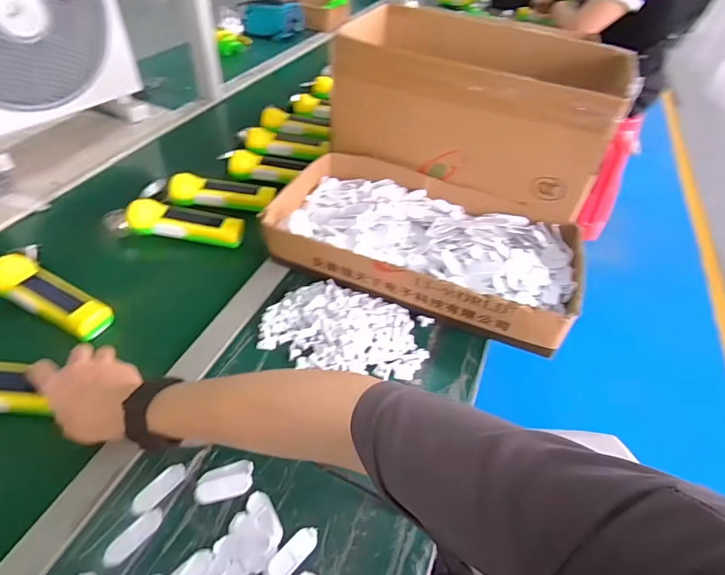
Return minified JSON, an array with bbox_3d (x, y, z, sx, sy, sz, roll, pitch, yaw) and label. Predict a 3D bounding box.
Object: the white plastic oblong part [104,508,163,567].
[{"bbox_3d":[-0.203,0.222,0.390,0.018,0.004,0.052,30,50,24],"label":"white plastic oblong part"}]

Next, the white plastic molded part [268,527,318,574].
[{"bbox_3d":[-0.061,0.236,0.389,0.020,0.010,0.051,32,51,26],"label":"white plastic molded part"}]

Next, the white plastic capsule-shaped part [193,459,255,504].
[{"bbox_3d":[-0.135,0.190,0.428,0.055,0.004,0.034,-12,47,-16],"label":"white plastic capsule-shaped part"}]

